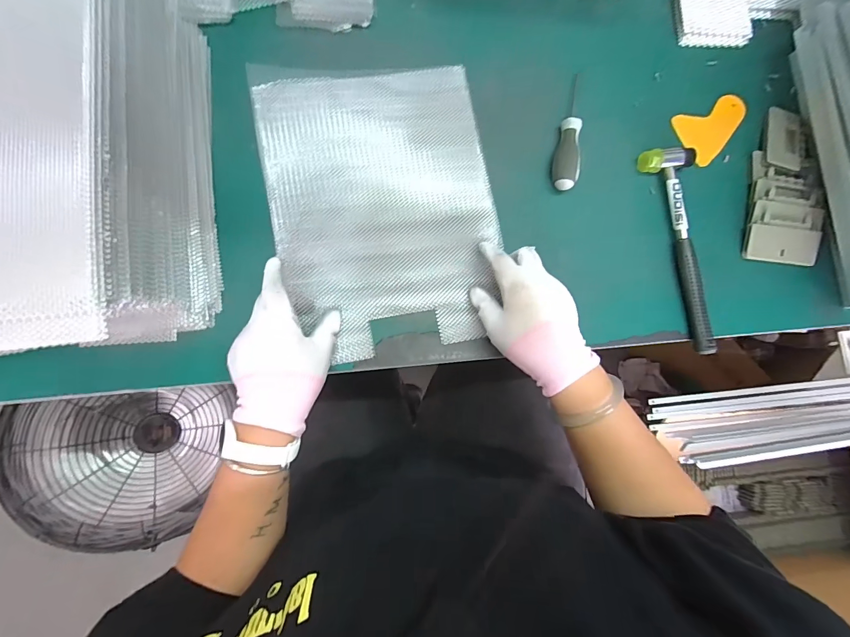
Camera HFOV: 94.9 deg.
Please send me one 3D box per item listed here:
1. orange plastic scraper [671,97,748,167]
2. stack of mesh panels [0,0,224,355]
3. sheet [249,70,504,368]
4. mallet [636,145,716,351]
[{"bbox_3d":[0.354,-0.244,0.487,0.067,0.010,0.112,42,80,9],"label":"orange plastic scraper"},{"bbox_3d":[-0.358,-0.143,0.339,0.262,0.165,0.354,-6,83,-5],"label":"stack of mesh panels"},{"bbox_3d":[-0.043,-0.126,0.437,0.238,0.024,0.317,-9,86,-10],"label":"sheet"},{"bbox_3d":[0.314,-0.085,0.457,0.059,0.027,0.242,-12,83,-5],"label":"mallet"}]

